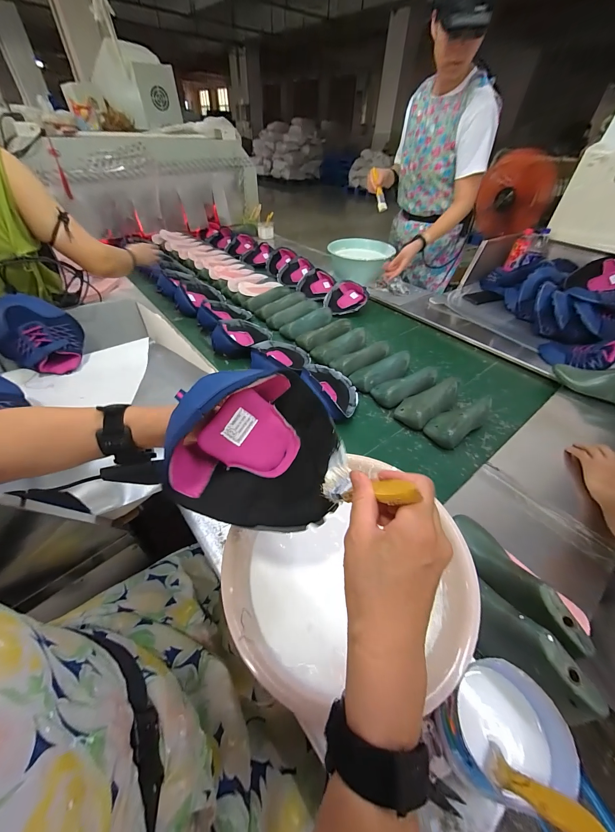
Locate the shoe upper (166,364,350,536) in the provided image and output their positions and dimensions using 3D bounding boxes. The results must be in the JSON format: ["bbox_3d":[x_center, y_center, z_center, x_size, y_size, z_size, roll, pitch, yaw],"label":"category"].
[{"bbox_3d":[-0.052,0.032,0.331,0.190,0.161,0.085,8,-1,-29],"label":"shoe upper"}]

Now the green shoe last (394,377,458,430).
[{"bbox_3d":[0.318,-0.041,0.772,0.197,0.051,0.089,-28,52,-27],"label":"green shoe last"}]

